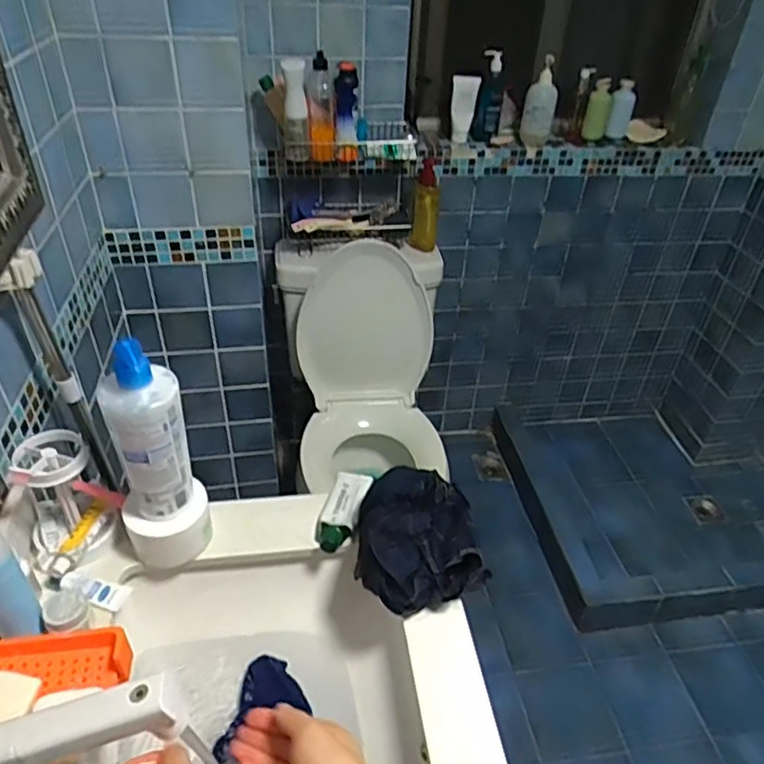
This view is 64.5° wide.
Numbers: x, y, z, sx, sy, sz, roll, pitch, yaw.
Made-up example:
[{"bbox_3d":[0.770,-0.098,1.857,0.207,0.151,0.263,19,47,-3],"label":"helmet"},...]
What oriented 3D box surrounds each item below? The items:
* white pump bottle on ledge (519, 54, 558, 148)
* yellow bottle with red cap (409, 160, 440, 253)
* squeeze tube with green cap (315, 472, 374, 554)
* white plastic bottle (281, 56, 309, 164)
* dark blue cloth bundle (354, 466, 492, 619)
[{"bbox_3d":[0.392,-0.690,1.500,0.077,0.189,0.060,9,39,8],"label":"white pump bottle on ledge"},{"bbox_3d":[0.108,-0.437,1.518,0.065,0.208,0.062,3,38,0],"label":"yellow bottle with red cap"},{"bbox_3d":[-0.047,0.151,0.730,0.045,0.021,0.130,10,39,9],"label":"squeeze tube with green cap"},{"bbox_3d":[-0.185,-0.579,1.302,0.046,0.207,0.054,-6,39,-12],"label":"white plastic bottle"},{"bbox_3d":[0.040,0.164,0.663,0.134,0.079,0.159,-1,38,-6],"label":"dark blue cloth bundle"}]

